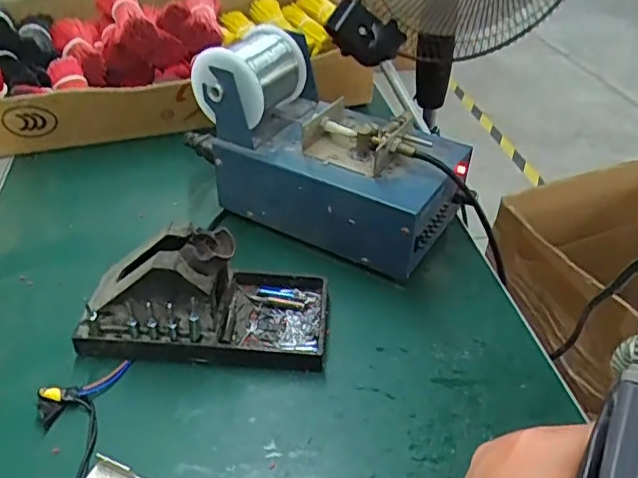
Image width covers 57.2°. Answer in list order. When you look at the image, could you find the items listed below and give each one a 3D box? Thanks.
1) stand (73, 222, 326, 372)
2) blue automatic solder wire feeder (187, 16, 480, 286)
[{"bbox_3d":[-0.075,0.033,0.390,0.161,0.070,0.080,2,38,0],"label":"stand"},{"bbox_3d":[0.016,-0.078,0.485,0.200,0.134,0.117,23,45,24],"label":"blue automatic solder wire feeder"}]

